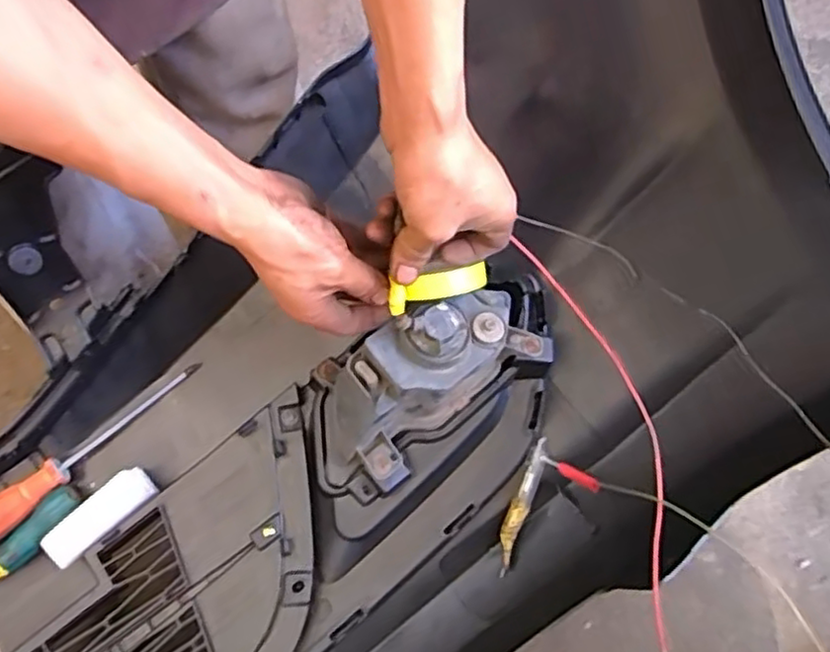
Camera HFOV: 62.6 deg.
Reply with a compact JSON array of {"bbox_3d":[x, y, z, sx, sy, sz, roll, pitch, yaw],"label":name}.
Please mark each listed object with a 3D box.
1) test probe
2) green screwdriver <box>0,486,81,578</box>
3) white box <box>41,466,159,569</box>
[{"bbox_3d":[0.087,0.151,0.569,0.016,0.011,0.118,18,90,9],"label":"test probe"},{"bbox_3d":[-0.382,0.228,0.576,0.028,0.022,0.231,42,75,15],"label":"green screwdriver"},{"bbox_3d":[-0.271,0.164,0.585,0.097,0.020,0.036,-38,73,-13],"label":"white box"}]

